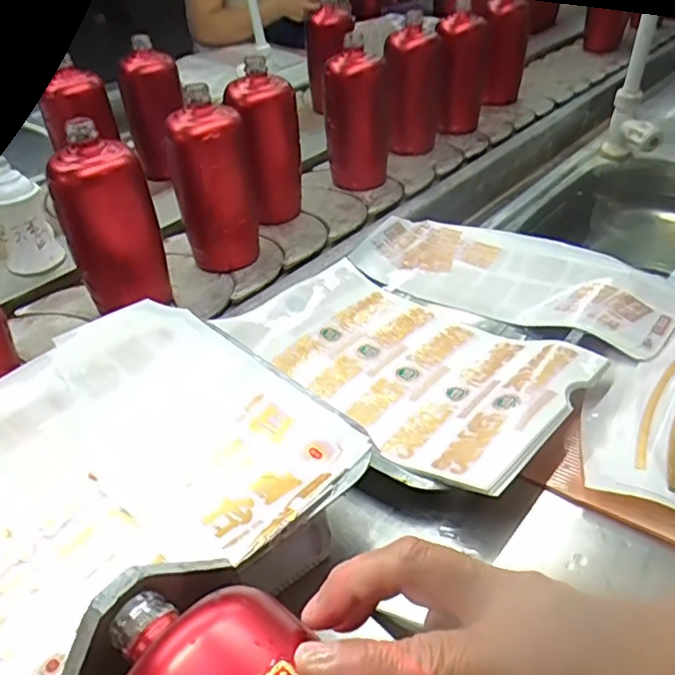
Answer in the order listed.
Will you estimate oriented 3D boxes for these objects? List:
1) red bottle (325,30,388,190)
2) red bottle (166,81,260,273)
[{"bbox_3d":[0.027,-0.302,0.824,0.081,0.174,0.097,-1,37,4],"label":"red bottle"},{"bbox_3d":[-0.133,-0.163,0.652,0.076,0.177,0.067,-13,38,-12],"label":"red bottle"}]

